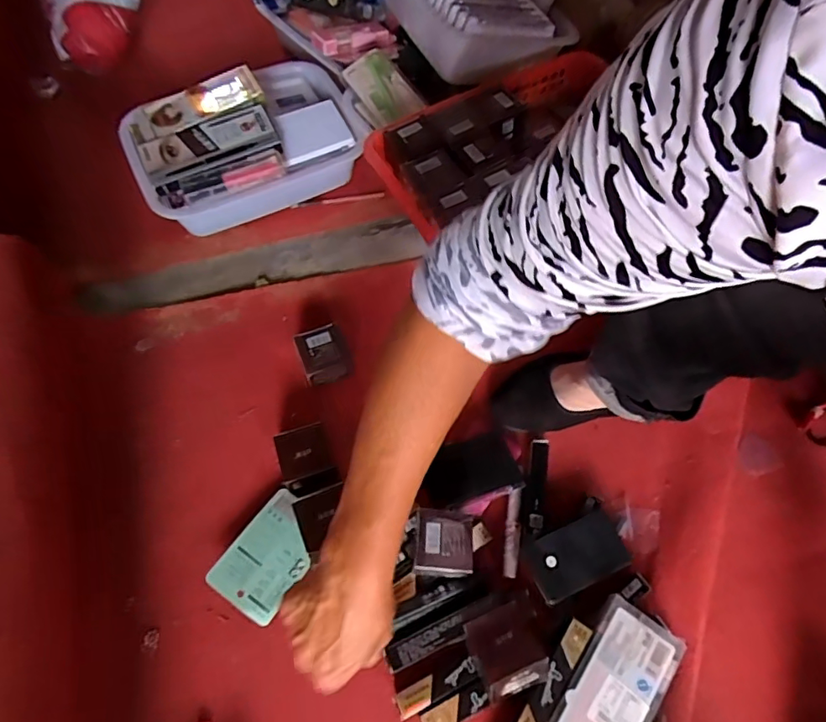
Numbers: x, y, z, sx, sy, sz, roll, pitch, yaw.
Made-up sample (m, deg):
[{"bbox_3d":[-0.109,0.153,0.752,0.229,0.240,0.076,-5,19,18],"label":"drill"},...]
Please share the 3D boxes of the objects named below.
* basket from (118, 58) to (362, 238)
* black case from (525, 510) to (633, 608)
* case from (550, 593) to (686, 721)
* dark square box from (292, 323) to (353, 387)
[{"bbox_3d":[-0.218,-0.286,0.691,0.290,0.100,0.195,-27,68,-15],"label":"basket"},{"bbox_3d":[0.161,0.191,0.509,0.098,0.019,0.055,-20,67,-12],"label":"black case"},{"bbox_3d":[0.157,0.301,0.432,0.066,0.011,0.194,36,68,14],"label":"case"},{"bbox_3d":[-0.102,-0.004,0.597,0.054,0.040,0.059,-19,66,-12],"label":"dark square box"}]

